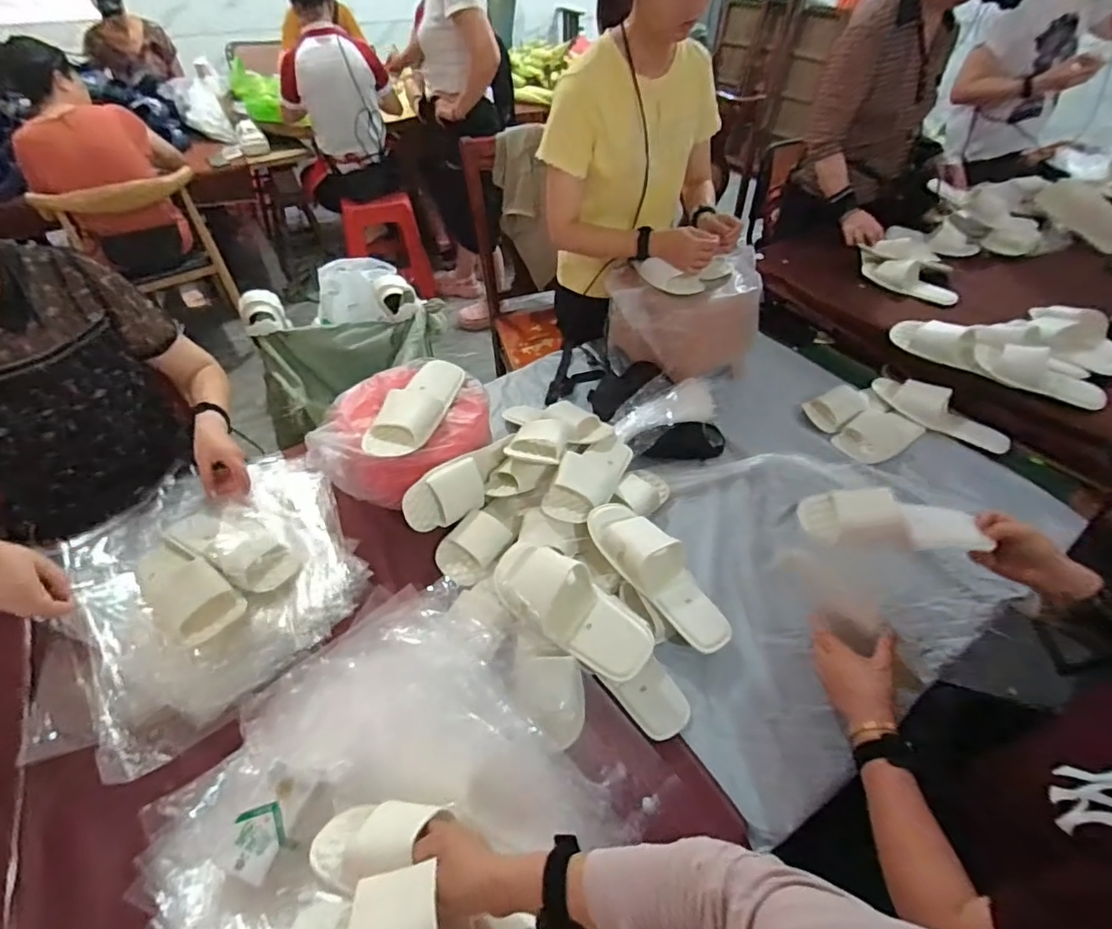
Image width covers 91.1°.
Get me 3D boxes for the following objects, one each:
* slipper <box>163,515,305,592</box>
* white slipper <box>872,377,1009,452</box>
[{"bbox_3d":[-0.524,0.124,0.889,0.217,0.064,0.106,24,51,19],"label":"slipper"},{"bbox_3d":[0.751,-0.103,1.070,0.256,0.070,0.070,31,53,26],"label":"white slipper"}]

